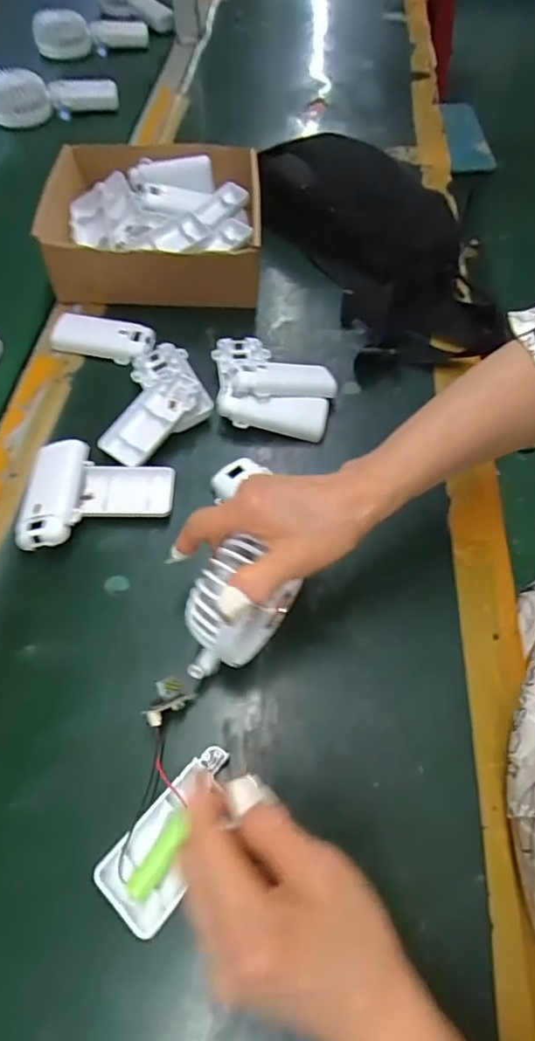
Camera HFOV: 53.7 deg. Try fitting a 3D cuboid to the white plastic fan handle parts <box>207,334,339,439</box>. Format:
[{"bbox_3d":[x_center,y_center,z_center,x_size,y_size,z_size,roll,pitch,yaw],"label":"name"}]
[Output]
[{"bbox_3d":[0.005,-0.128,0.470,0.108,0.041,0.104,6,59,1],"label":"white plastic fan handle parts"}]

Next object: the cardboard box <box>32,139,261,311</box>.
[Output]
[{"bbox_3d":[-0.112,-0.319,0.563,0.200,0.068,0.216,0,59,-2],"label":"cardboard box"}]

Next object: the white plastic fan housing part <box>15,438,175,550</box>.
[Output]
[{"bbox_3d":[-0.131,-0.018,0.411,0.109,0.022,0.090,4,59,0],"label":"white plastic fan housing part"}]

